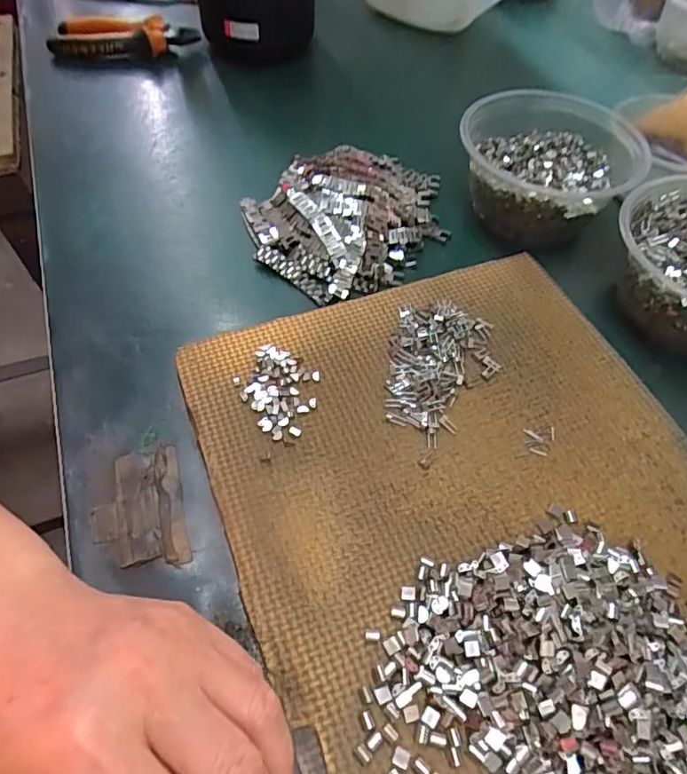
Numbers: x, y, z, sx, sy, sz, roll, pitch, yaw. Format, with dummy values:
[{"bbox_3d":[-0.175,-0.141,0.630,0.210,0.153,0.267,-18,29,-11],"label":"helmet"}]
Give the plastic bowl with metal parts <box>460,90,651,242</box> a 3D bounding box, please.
[{"bbox_3d":[0.161,-0.174,0.427,0.127,0.056,0.131,1,54,-1],"label":"plastic bowl with metal parts"}]

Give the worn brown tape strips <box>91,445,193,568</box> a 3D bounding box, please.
[{"bbox_3d":[-0.108,0.064,0.285,0.045,0.006,0.067,-13,56,-11],"label":"worn brown tape strips"}]

